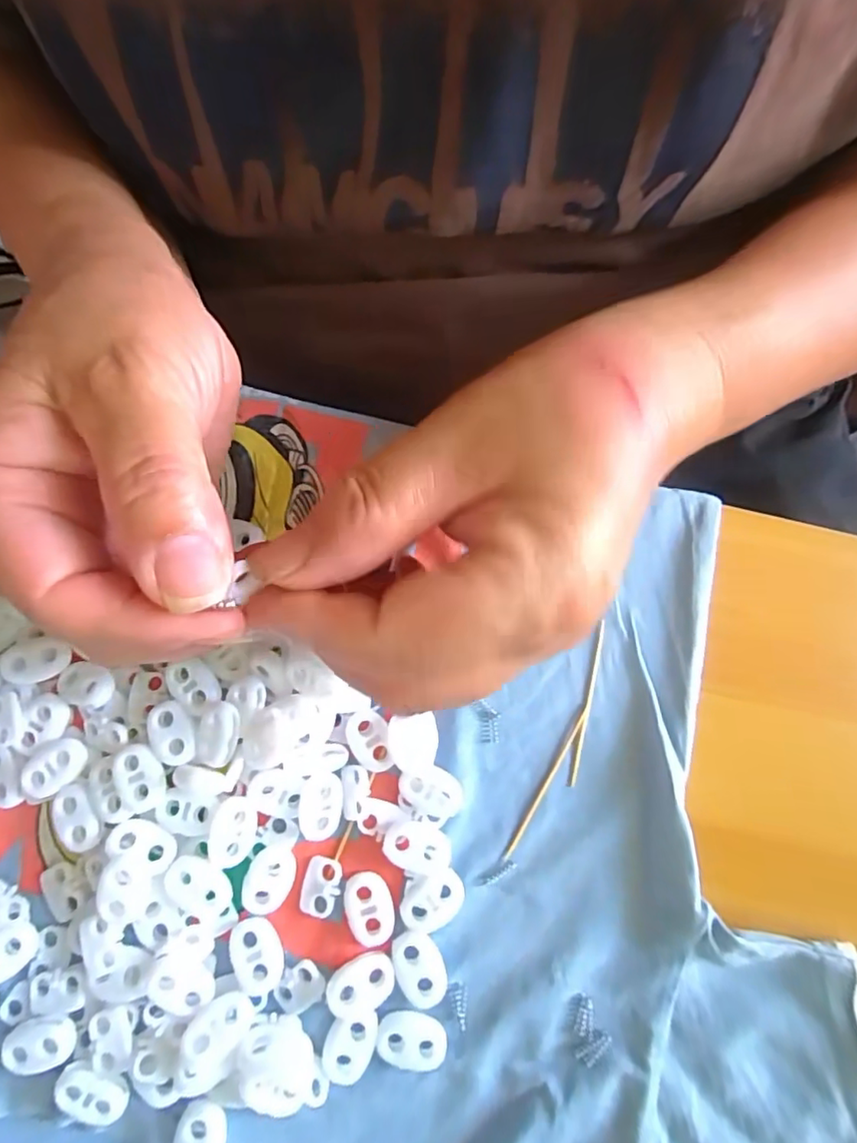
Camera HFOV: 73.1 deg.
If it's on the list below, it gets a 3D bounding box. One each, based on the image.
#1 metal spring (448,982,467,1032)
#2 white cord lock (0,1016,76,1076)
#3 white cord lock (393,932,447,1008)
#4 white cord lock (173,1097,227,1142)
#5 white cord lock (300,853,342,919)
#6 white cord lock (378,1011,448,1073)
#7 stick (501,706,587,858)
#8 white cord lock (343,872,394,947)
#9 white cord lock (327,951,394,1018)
[{"bbox_3d":[0.010,0.144,0.191,0.006,0.004,0.014,-4,80,-1],"label":"metal spring"},{"bbox_3d":[-0.124,0.151,0.185,0.021,0.005,0.015,-22,81,-4],"label":"white cord lock"},{"bbox_3d":[-0.003,0.131,0.189,0.015,0.004,0.023,-22,81,-4],"label":"white cord lock"},{"bbox_3d":[-0.072,0.180,0.180,0.015,0.004,0.027,1,80,0],"label":"white cord lock"},{"bbox_3d":[-0.037,0.108,0.196,0.012,0.004,0.019,11,80,2],"label":"white cord lock"},{"bbox_3d":[-0.005,0.152,0.187,0.022,0.004,0.016,10,80,2],"label":"white cord lock"},{"bbox_3d":[0.042,0.075,0.205,0.004,0.004,0.058,31,81,5],"label":"stick"},{"bbox_3d":[-0.020,0.113,0.193,0.015,0.004,0.021,-11,80,-2],"label":"white cord lock"},{"bbox_3d":[-0.022,0.135,0.188,0.021,0.005,0.015,-28,81,-5],"label":"white cord lock"}]

